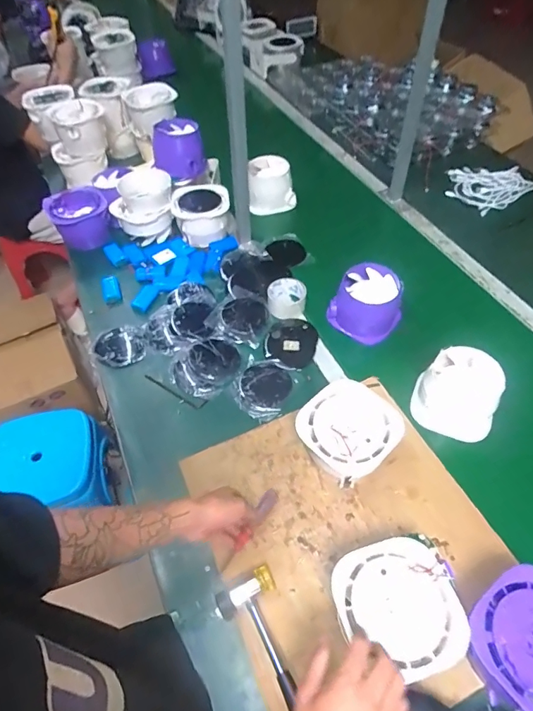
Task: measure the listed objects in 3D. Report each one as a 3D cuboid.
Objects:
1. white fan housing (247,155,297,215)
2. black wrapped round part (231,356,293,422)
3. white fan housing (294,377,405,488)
[{"bbox_3d":[0.014,-0.479,1.233,0.136,0.099,0.142,-2,52,2],"label":"white fan housing"},{"bbox_3d":[-0.010,0.057,0.838,0.111,0.015,0.125,22,57,19],"label":"black wrapped round part"},{"bbox_3d":[0.130,0.125,0.706,0.143,0.095,0.143,32,66,21],"label":"white fan housing"}]

